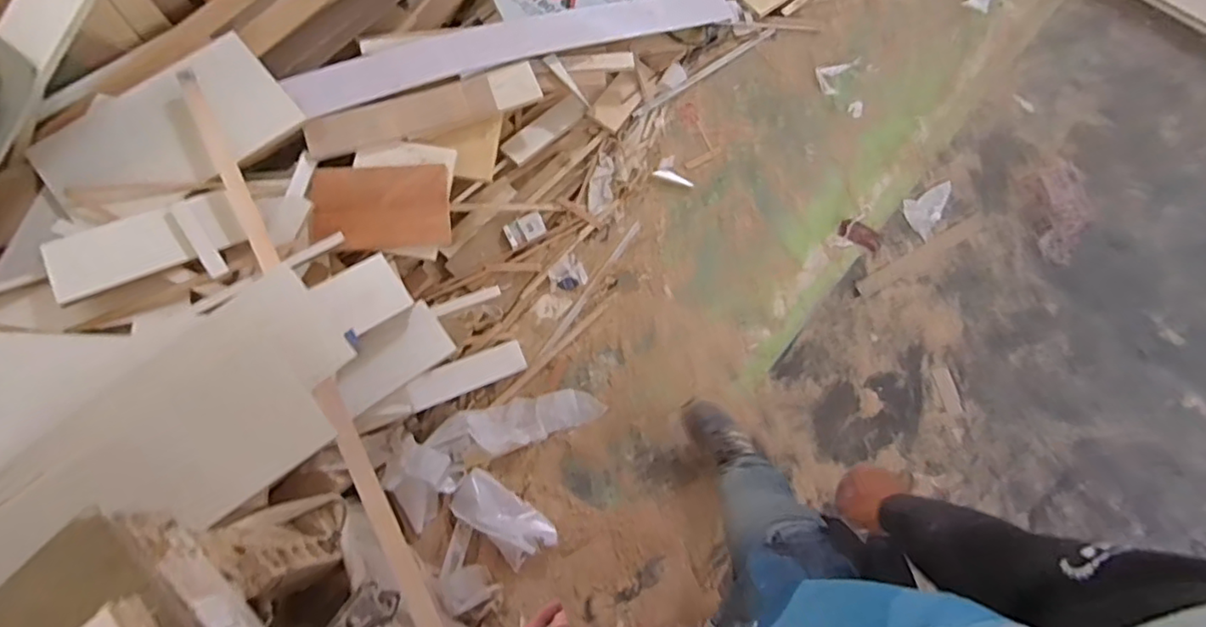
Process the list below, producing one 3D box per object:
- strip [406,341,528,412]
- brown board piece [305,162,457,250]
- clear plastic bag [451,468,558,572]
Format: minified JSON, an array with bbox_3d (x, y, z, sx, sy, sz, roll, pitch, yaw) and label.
[{"bbox_3d":[-0.319,0.144,1.448,0.278,0.021,0.077,-20,98,-26],"label":"strip"},{"bbox_3d":[-0.511,-0.245,1.429,0.295,0.021,0.187,-6,105,-16],"label":"brown board piece"},{"bbox_3d":[-0.218,0.453,1.380,0.242,0.056,0.119,40,59,9],"label":"clear plastic bag"}]

